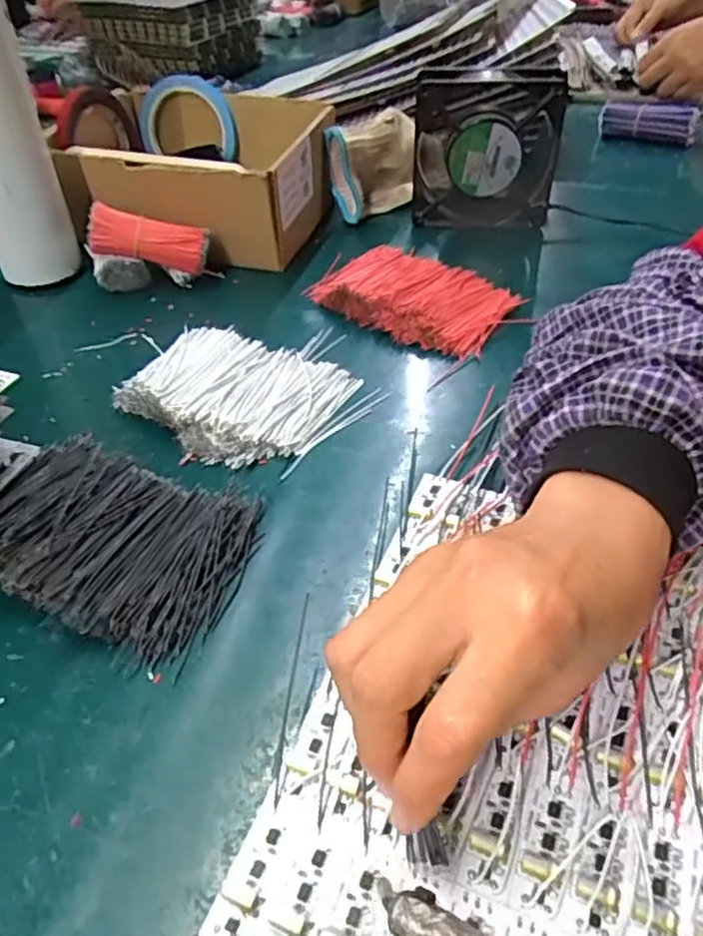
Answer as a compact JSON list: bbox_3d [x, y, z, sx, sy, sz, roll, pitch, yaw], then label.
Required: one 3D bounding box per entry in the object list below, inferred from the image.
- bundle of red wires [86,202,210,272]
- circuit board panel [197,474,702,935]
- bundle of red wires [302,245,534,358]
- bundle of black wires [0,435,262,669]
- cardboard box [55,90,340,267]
[{"bbox_3d":[-0.157,-0.176,0.508,0.086,0.035,0.018,9,42,-14],"label":"bundle of red wires"},{"bbox_3d":[0.083,0.099,0.255,0.195,0.020,0.223,15,46,16],"label":"circuit board panel"},{"bbox_3d":[0.044,-0.134,0.499,0.158,0.020,0.096,24,49,24],"label":"bundle of red wires"},{"bbox_3d":[-0.119,0.033,0.326,0.135,0.024,0.100,14,45,14],"label":"bundle of black wires"},{"bbox_3d":[-0.128,-0.259,0.590,0.204,0.092,0.202,11,45,12],"label":"cardboard box"}]

